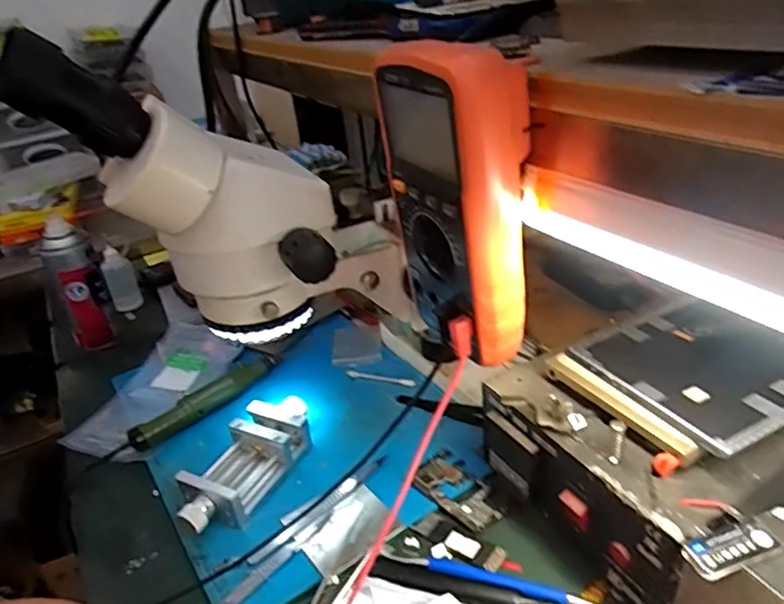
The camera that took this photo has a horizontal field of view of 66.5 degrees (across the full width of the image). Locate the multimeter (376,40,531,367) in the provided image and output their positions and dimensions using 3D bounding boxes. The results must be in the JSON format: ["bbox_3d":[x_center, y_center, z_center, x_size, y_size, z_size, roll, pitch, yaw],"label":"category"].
[{"bbox_3d":[0.037,-0.054,0.344,0.057,0.170,0.087,-15,30,-15],"label":"multimeter"}]

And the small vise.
[{"bbox_3d":[-0.116,0.126,0.481,0.055,0.032,0.135,10,33,27],"label":"small vise"}]

